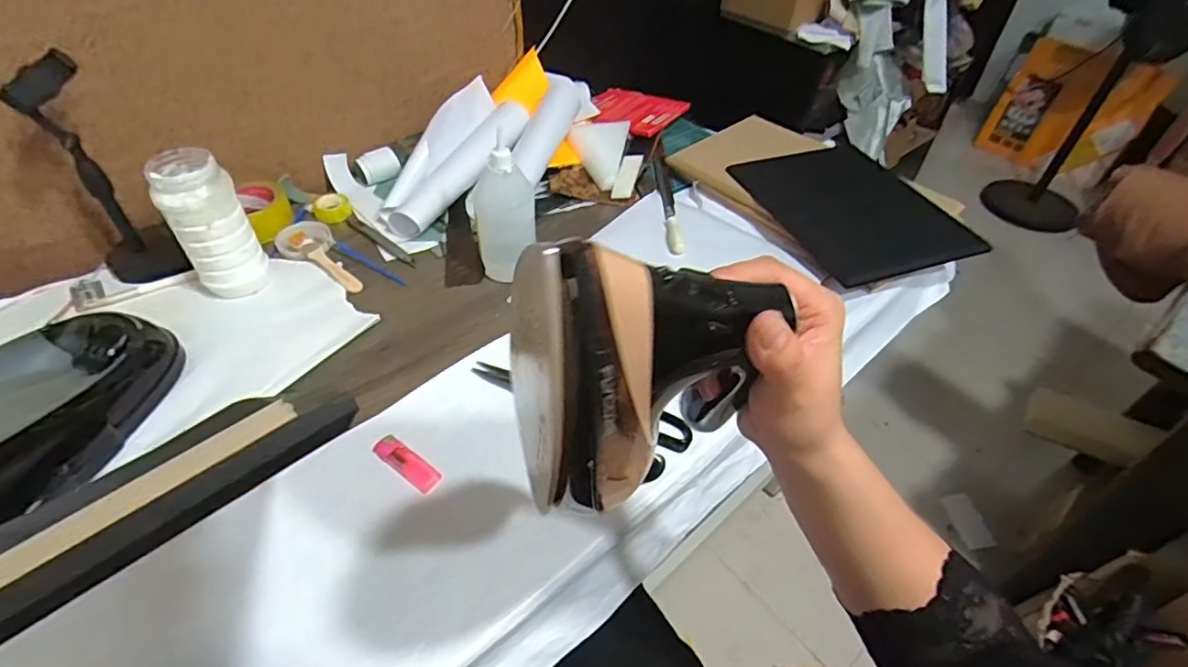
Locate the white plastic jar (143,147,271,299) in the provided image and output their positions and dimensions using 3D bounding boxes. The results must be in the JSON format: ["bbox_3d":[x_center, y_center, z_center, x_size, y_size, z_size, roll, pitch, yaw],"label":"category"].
[{"bbox_3d":[-0.456,-0.127,0.687,0.075,0.164,0.072,-22,52,-25],"label":"white plastic jar"}]

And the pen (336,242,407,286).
[{"bbox_3d":[-0.301,-0.096,0.772,0.133,0.004,0.012,27,49,20],"label":"pen"}]

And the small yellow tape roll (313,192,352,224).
[{"bbox_3d":[-0.392,-0.190,0.858,0.053,0.017,0.060,-21,51,-24],"label":"small yellow tape roll"}]

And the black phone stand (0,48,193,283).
[{"bbox_3d":[-0.584,-0.177,0.680,0.079,0.268,0.078,-31,56,-30],"label":"black phone stand"}]

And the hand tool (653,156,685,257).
[{"bbox_3d":[0.116,-0.216,0.897,0.021,0.018,0.276,3,46,-3],"label":"hand tool"}]

